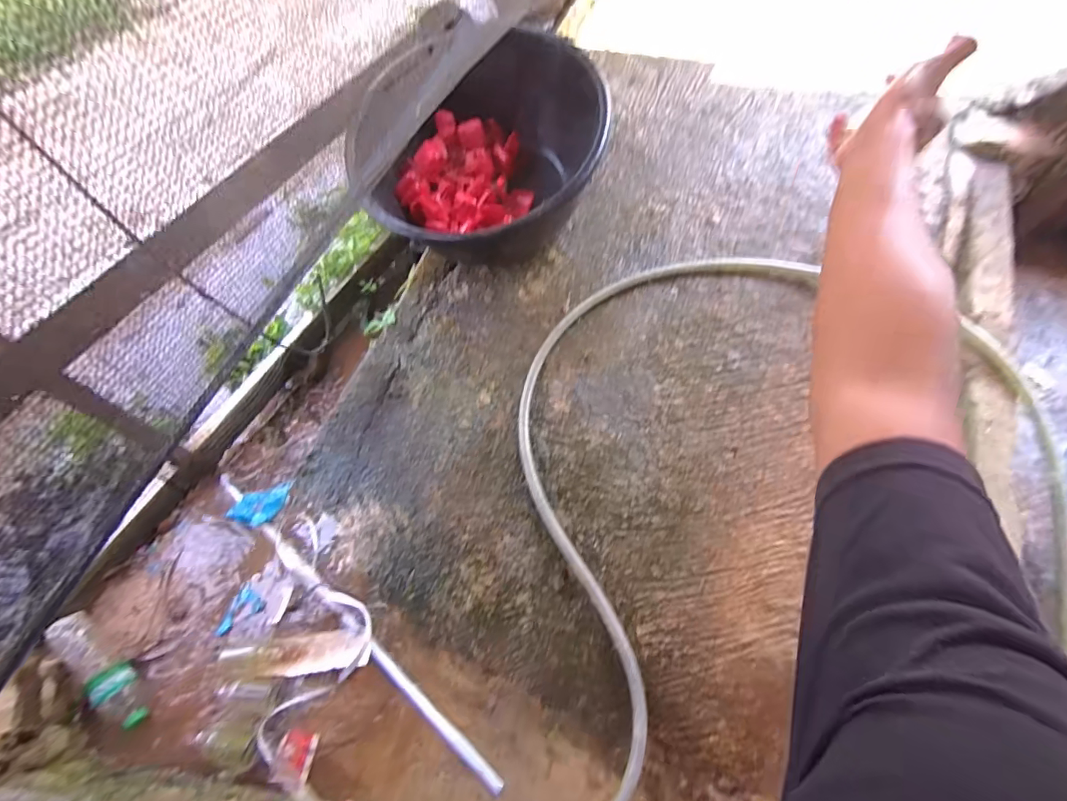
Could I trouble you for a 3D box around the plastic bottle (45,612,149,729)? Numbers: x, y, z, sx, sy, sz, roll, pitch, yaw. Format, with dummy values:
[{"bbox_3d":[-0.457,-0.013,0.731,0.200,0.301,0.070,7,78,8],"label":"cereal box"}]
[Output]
[{"bbox_3d":[-0.749,0.462,0.812,0.226,0.062,0.070,34,64,17],"label":"plastic bottle"}]

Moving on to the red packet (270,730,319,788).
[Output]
[{"bbox_3d":[-0.397,0.593,0.789,0.059,0.010,0.071,9,60,4],"label":"red packet"}]

